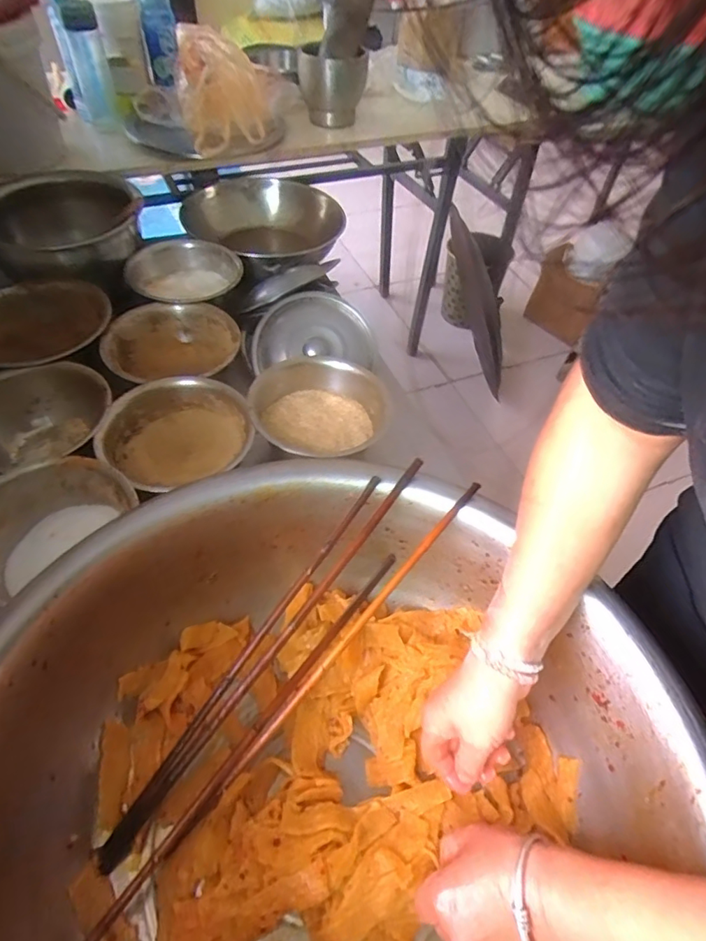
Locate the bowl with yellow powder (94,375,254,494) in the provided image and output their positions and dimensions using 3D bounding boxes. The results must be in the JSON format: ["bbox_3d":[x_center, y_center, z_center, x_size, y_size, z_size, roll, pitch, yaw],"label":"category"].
[{"bbox_3d":[-0.217,-0.040,0.659,0.173,0.062,0.171,2,50,-2],"label":"bowl with yellow powder"}]

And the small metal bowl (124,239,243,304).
[{"bbox_3d":[-0.267,-0.315,0.869,0.169,0.063,0.171,2,50,-2],"label":"small metal bowl"}]

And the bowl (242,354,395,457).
[{"bbox_3d":[-0.046,-0.079,0.701,0.153,0.060,0.180,37,57,25],"label":"bowl"}]

